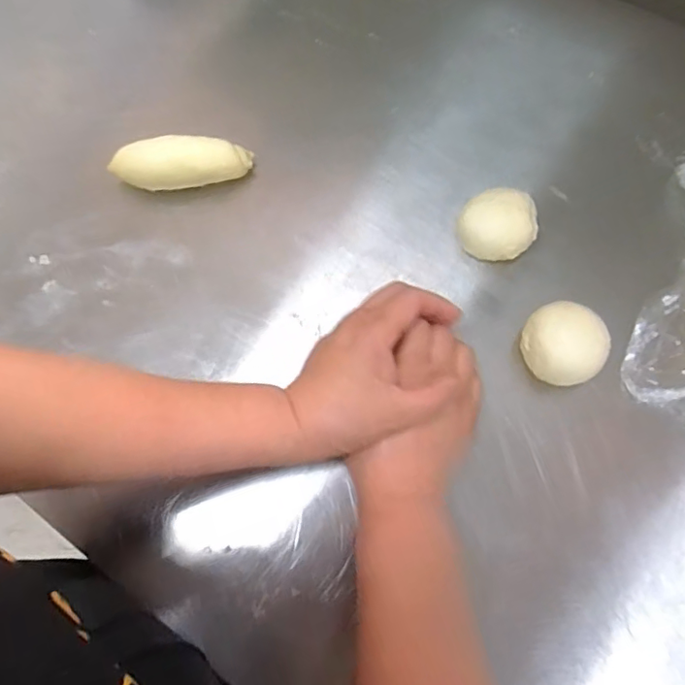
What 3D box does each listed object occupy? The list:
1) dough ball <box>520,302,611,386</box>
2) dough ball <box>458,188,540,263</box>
[{"bbox_3d":[0.156,0.002,0.390,0.055,0.046,0.052,-1,70,2],"label":"dough ball"},{"bbox_3d":[0.118,-0.089,0.420,0.059,0.043,0.051,25,73,11],"label":"dough ball"}]

